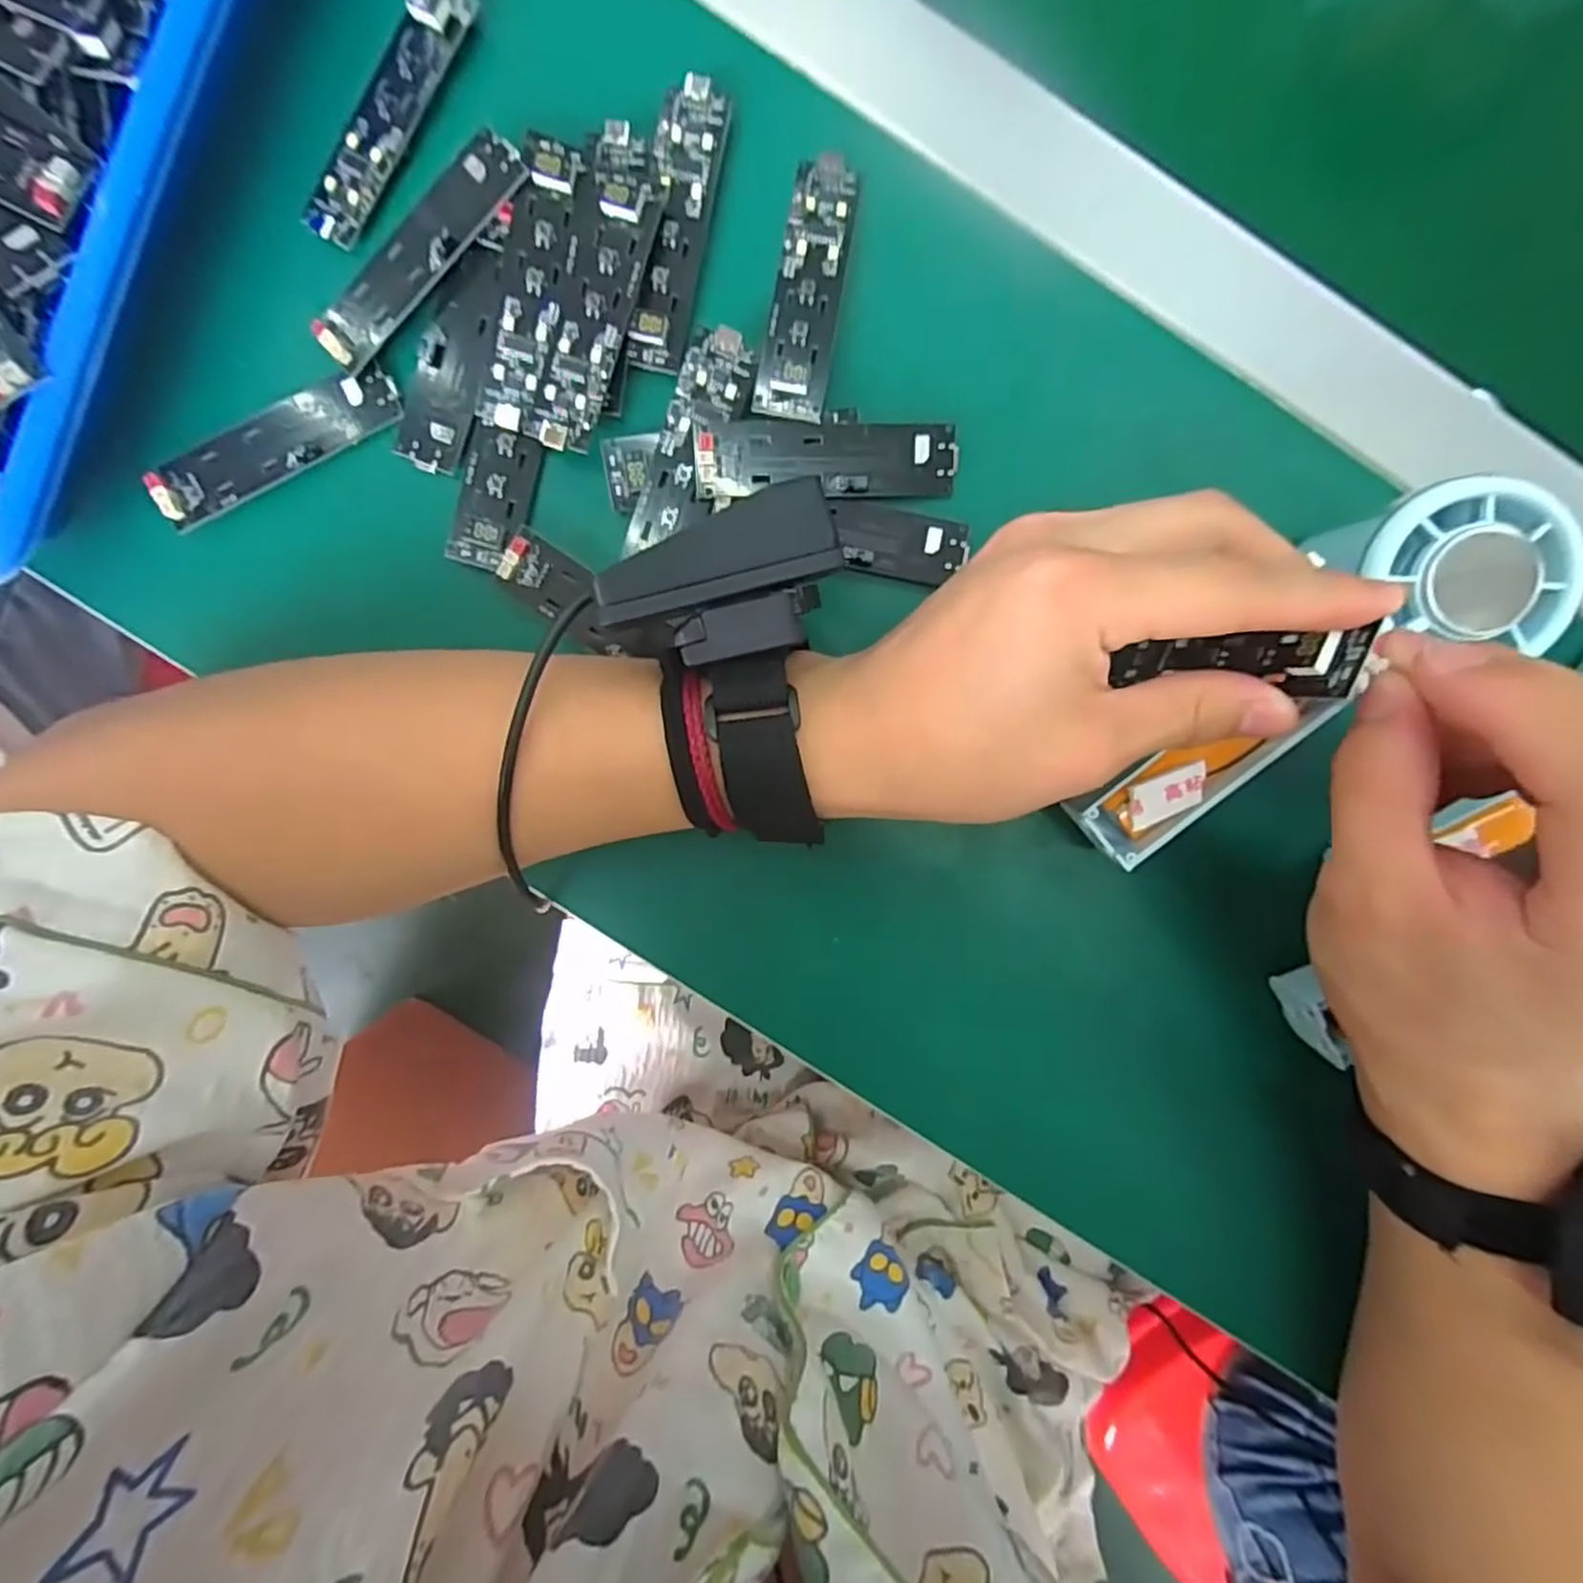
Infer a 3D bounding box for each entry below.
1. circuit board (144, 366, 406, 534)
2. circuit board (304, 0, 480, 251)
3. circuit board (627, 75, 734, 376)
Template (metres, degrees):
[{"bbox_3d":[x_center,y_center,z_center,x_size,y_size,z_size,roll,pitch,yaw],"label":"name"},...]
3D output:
[{"bbox_3d":[-0.184,-0.124,0.256,0.091,0.007,0.022,-27,94,4],"label":"circuit board"},{"bbox_3d":[-0.140,-0.235,0.247,0.020,0.006,0.092,31,96,-1],"label":"circuit board"},{"bbox_3d":[-0.041,-0.195,0.249,0.022,0.009,0.091,14,96,0],"label":"circuit board"}]

